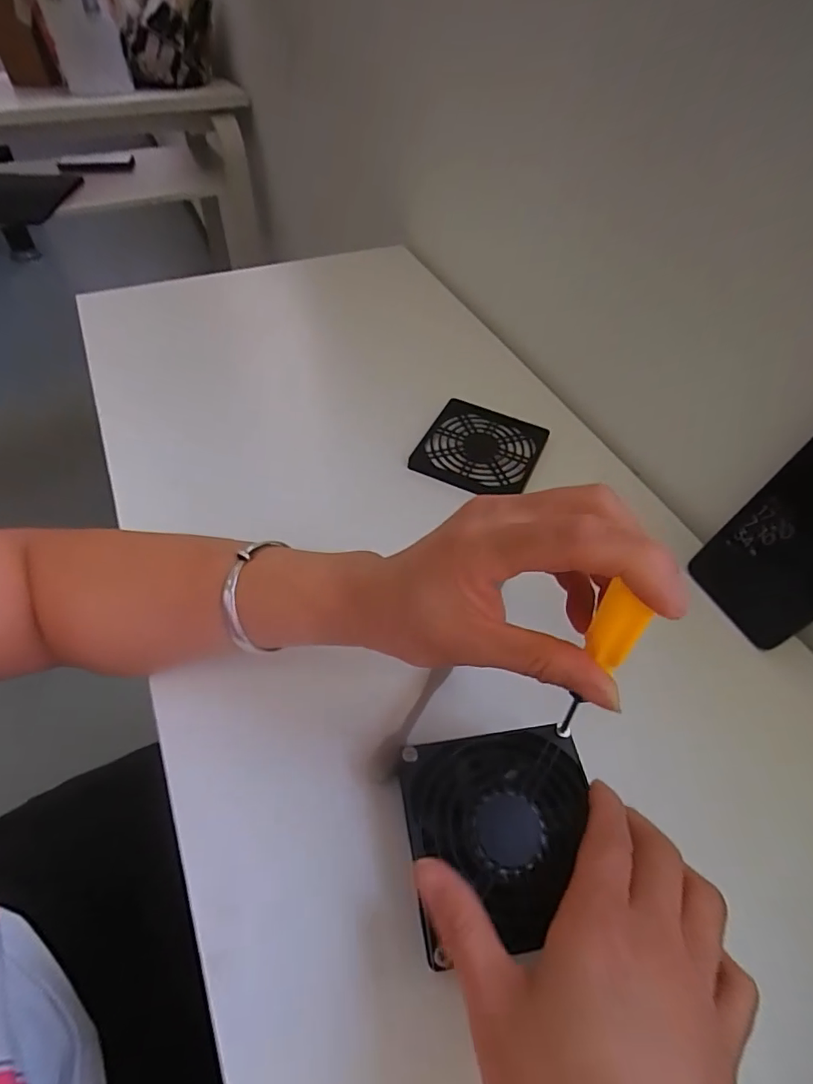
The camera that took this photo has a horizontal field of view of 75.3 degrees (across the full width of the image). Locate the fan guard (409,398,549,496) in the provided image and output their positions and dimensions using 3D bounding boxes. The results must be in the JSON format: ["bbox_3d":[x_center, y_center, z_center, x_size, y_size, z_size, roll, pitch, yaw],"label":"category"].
[{"bbox_3d":[0.064,-0.081,0.458,0.096,0.008,0.100,23,53,13],"label":"fan guard"}]

